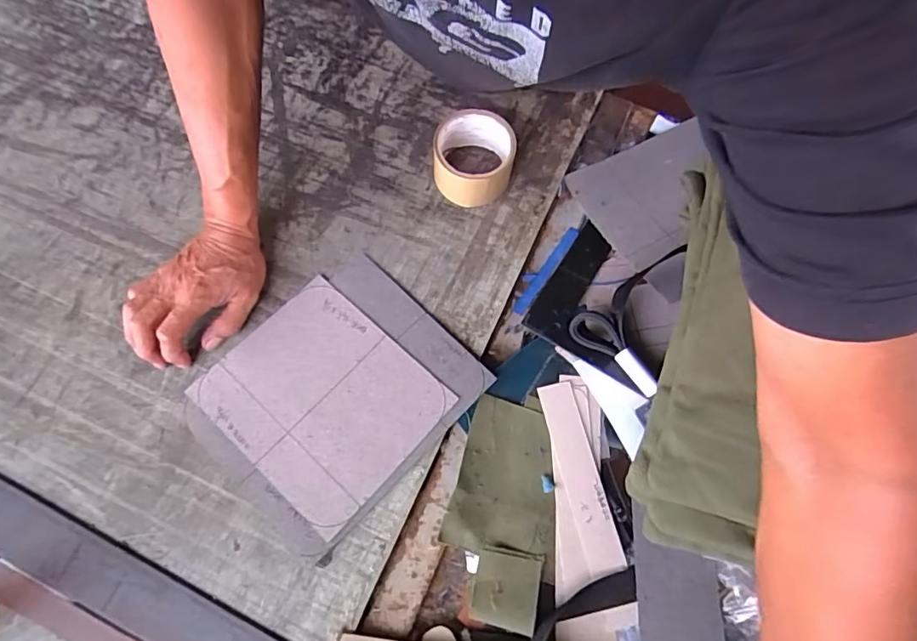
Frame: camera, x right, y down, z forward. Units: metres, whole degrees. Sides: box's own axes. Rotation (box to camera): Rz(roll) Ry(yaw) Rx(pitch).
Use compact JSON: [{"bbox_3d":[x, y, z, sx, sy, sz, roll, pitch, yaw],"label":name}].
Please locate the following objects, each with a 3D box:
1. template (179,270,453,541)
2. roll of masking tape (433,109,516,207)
[{"bbox_3d":[-0.124,0.068,0.468,0.185,0.006,0.161,40,73,13],"label":"template"},{"bbox_3d":[0.015,-0.169,0.540,0.081,0.054,0.083,1,68,-2],"label":"roll of masking tape"}]

